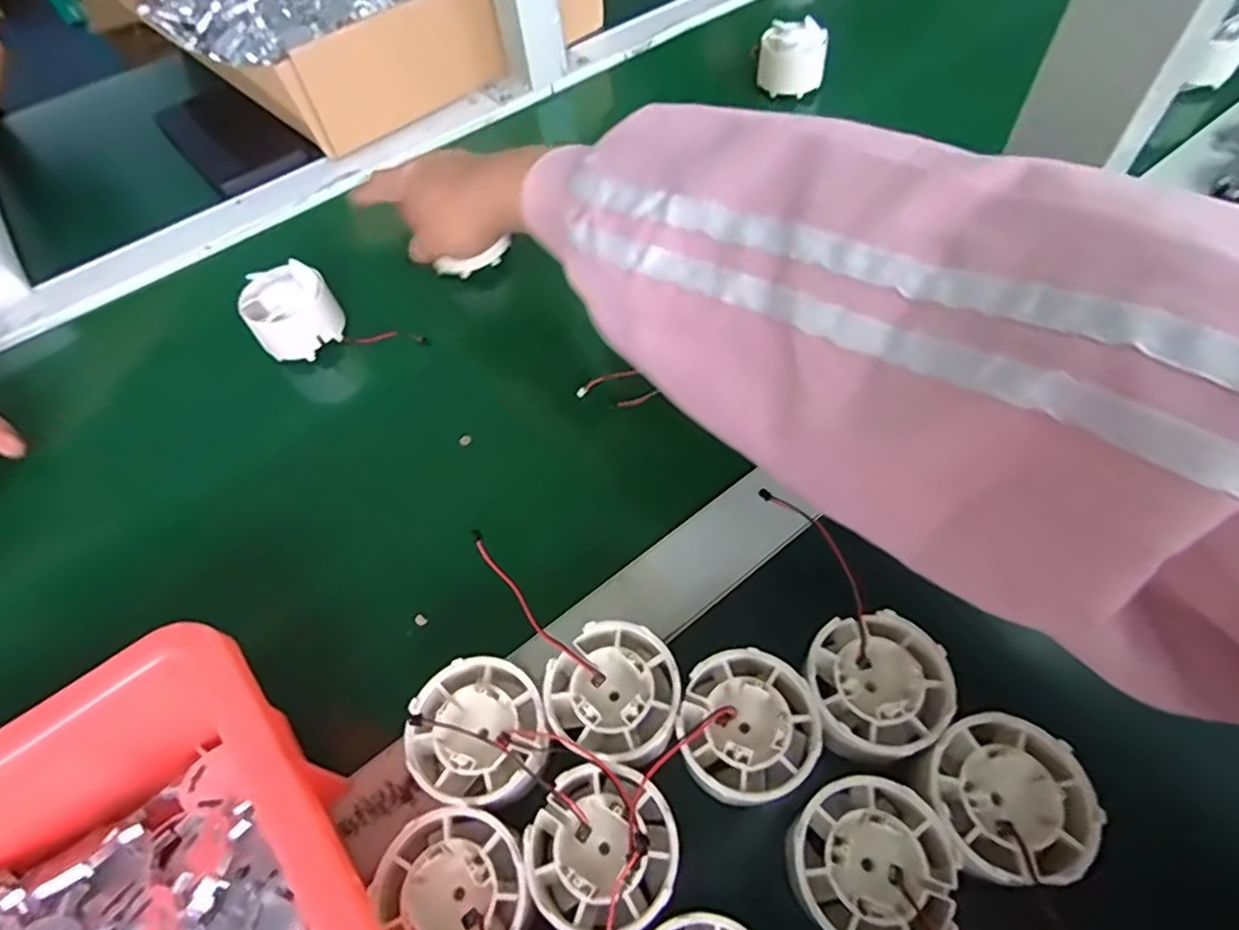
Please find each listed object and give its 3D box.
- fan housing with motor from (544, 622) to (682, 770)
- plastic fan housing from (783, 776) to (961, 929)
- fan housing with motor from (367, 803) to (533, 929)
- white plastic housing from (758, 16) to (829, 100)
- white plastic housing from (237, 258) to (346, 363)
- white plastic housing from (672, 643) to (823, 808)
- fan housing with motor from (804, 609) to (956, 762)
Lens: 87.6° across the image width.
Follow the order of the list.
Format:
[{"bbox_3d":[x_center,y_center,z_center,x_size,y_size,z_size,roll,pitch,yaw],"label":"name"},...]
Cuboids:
[{"bbox_3d":[-0.001,0.089,0.253,0.050,0.018,0.048,-2,57,4],"label":"fan housing with motor"},{"bbox_3d":[0.083,0.133,0.216,0.051,0.020,0.050,-2,57,4],"label":"plastic fan housing"},{"bbox_3d":[-0.055,0.146,0.223,0.046,0.021,0.050,-34,60,-16],"label":"fan housing with motor"},{"bbox_3d":[0.140,-0.327,0.524,0.051,0.044,0.041,9,58,11],"label":"white plastic housing"},{"bbox_3d":[-0.203,-0.093,0.406,0.051,0.044,0.044,-41,63,-20],"label":"white plastic housing"},{"bbox_3d":[0.048,0.098,0.243,0.049,0.016,0.053,-2,57,4],"label":"white plastic housing"},{"bbox_3d":[0.098,0.084,0.247,0.051,0.016,0.050,-15,57,-5],"label":"fan housing with motor"}]

